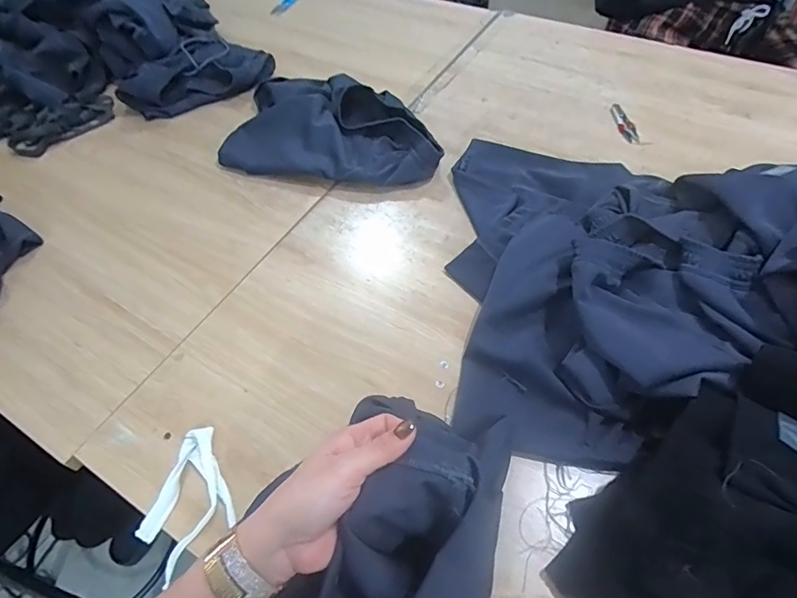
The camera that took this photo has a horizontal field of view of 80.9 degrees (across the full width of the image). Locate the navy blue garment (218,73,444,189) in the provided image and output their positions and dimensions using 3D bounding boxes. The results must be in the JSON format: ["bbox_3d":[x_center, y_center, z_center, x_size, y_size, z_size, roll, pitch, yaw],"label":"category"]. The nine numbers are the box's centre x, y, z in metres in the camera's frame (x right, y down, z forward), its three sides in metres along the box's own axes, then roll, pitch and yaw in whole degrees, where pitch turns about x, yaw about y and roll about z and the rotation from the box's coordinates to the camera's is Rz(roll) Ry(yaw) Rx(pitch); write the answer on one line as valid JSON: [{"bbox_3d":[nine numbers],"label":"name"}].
[{"bbox_3d":[-0.106,-0.316,0.824,0.378,0.057,0.249,12,57,12],"label":"navy blue garment"}]

